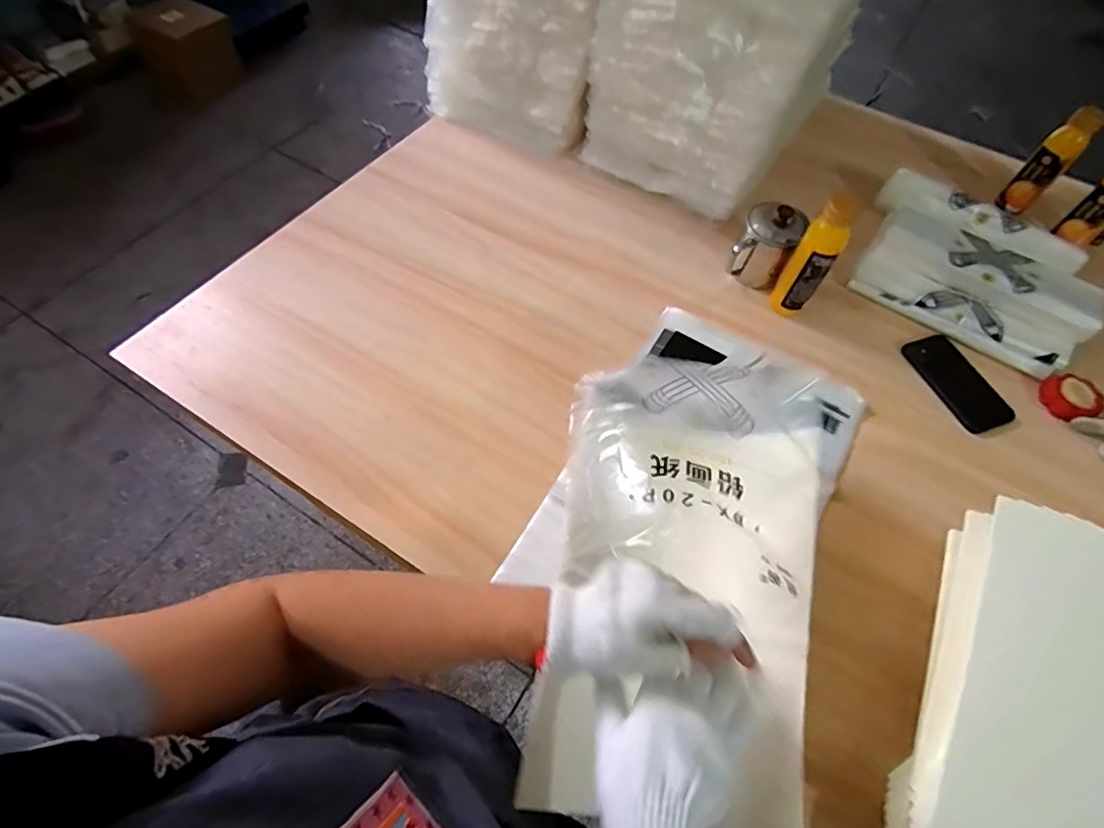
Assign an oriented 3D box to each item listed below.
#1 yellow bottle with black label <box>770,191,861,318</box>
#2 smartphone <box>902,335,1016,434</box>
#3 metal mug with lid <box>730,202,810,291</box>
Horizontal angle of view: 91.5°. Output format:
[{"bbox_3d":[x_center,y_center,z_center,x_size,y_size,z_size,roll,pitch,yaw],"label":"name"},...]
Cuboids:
[{"bbox_3d":[0.349,-0.206,0.718,0.050,0.176,0.051,30,63,14],"label":"yellow bottle with black label"},{"bbox_3d":[0.557,-0.044,0.740,0.073,0.013,0.150,-17,62,-13],"label":"smartphone"},{"bbox_3d":[0.307,-0.248,0.784,0.076,0.105,0.072,20,61,9],"label":"metal mug with lid"}]

